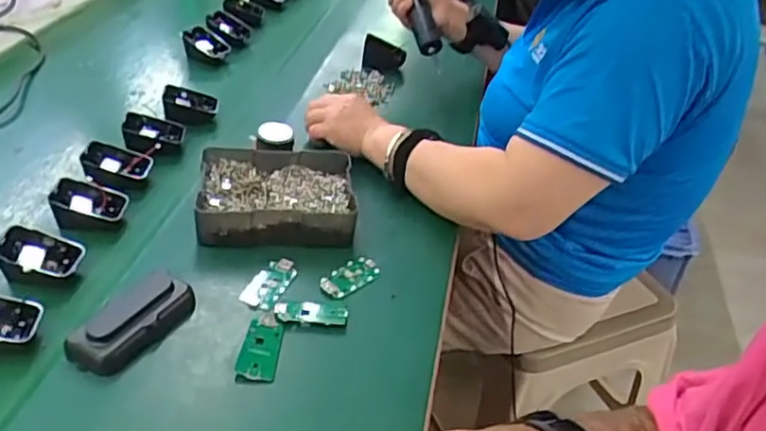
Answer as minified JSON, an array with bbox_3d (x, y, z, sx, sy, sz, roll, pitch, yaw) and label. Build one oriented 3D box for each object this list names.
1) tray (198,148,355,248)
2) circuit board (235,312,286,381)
[{"bbox_3d":[-0.112,-0.021,0.685,0.159,0.040,0.126,-1,38,-8],"label":"tray"},{"bbox_3d":[-0.102,0.109,0.548,0.031,0.010,0.069,6,38,1],"label":"circuit board"}]

